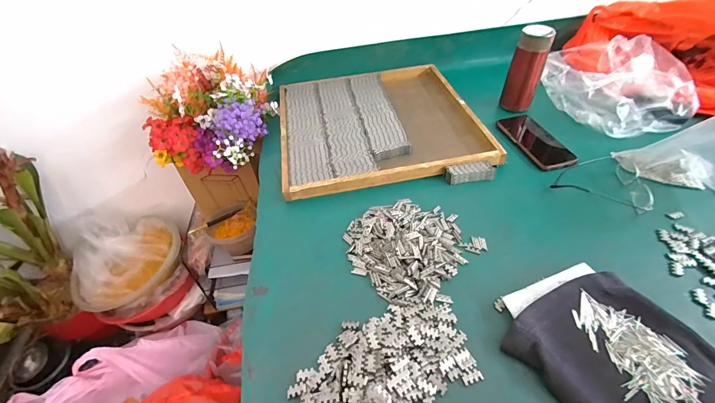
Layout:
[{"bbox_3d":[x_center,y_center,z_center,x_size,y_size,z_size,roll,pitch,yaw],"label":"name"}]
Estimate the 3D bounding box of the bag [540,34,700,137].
[{"bbox_3d":[0.553,-0.255,0.712,0.281,0.085,0.259,30,53,31],"label":"bag"}]

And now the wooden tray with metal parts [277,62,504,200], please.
[{"bbox_3d":[0.038,-0.170,0.719,0.396,0.032,0.409,-9,44,-5],"label":"wooden tray with metal parts"}]

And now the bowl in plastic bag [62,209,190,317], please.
[{"bbox_3d":[-0.641,0.151,0.935,0.272,0.157,0.257,-17,45,-13],"label":"bowl in plastic bag"}]

